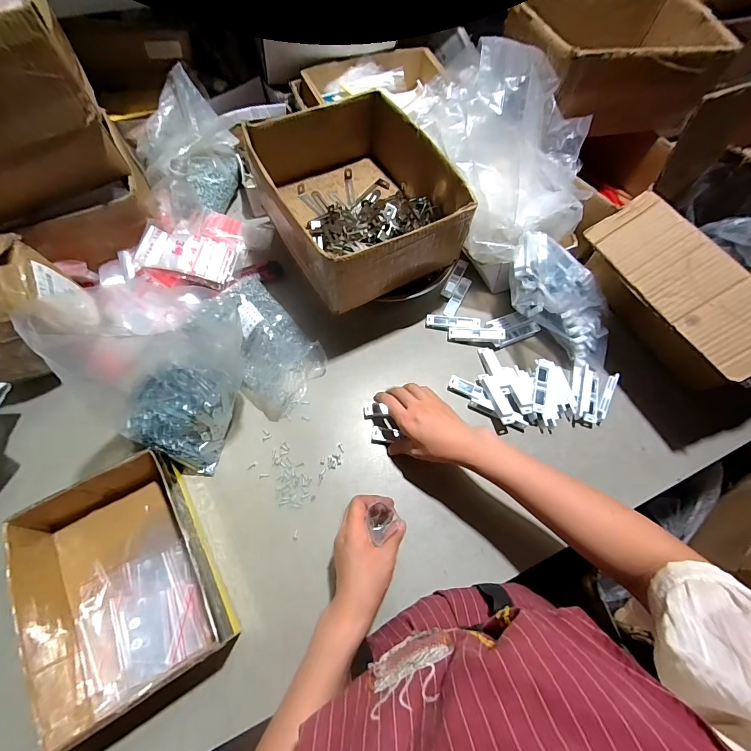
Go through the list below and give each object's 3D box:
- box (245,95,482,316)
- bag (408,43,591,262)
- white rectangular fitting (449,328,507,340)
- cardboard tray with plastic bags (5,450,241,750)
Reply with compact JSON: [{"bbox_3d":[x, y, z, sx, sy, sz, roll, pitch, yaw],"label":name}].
[{"bbox_3d":[-0.030,-0.285,0.587,0.250,0.112,0.301,-27,69,-15],"label":"box"},{"bbox_3d":[0.243,-0.353,0.573,0.269,0.196,0.212,-22,68,-13],"label":"bag"},{"bbox_3d":[0.176,-0.072,0.638,0.096,0.010,0.022,2,64,12],"label":"white rectangular fitting"},{"bbox_3d":[-0.301,0.251,0.432,0.190,0.070,0.260,-28,70,-15],"label":"cardboard tray with plastic bags"}]

